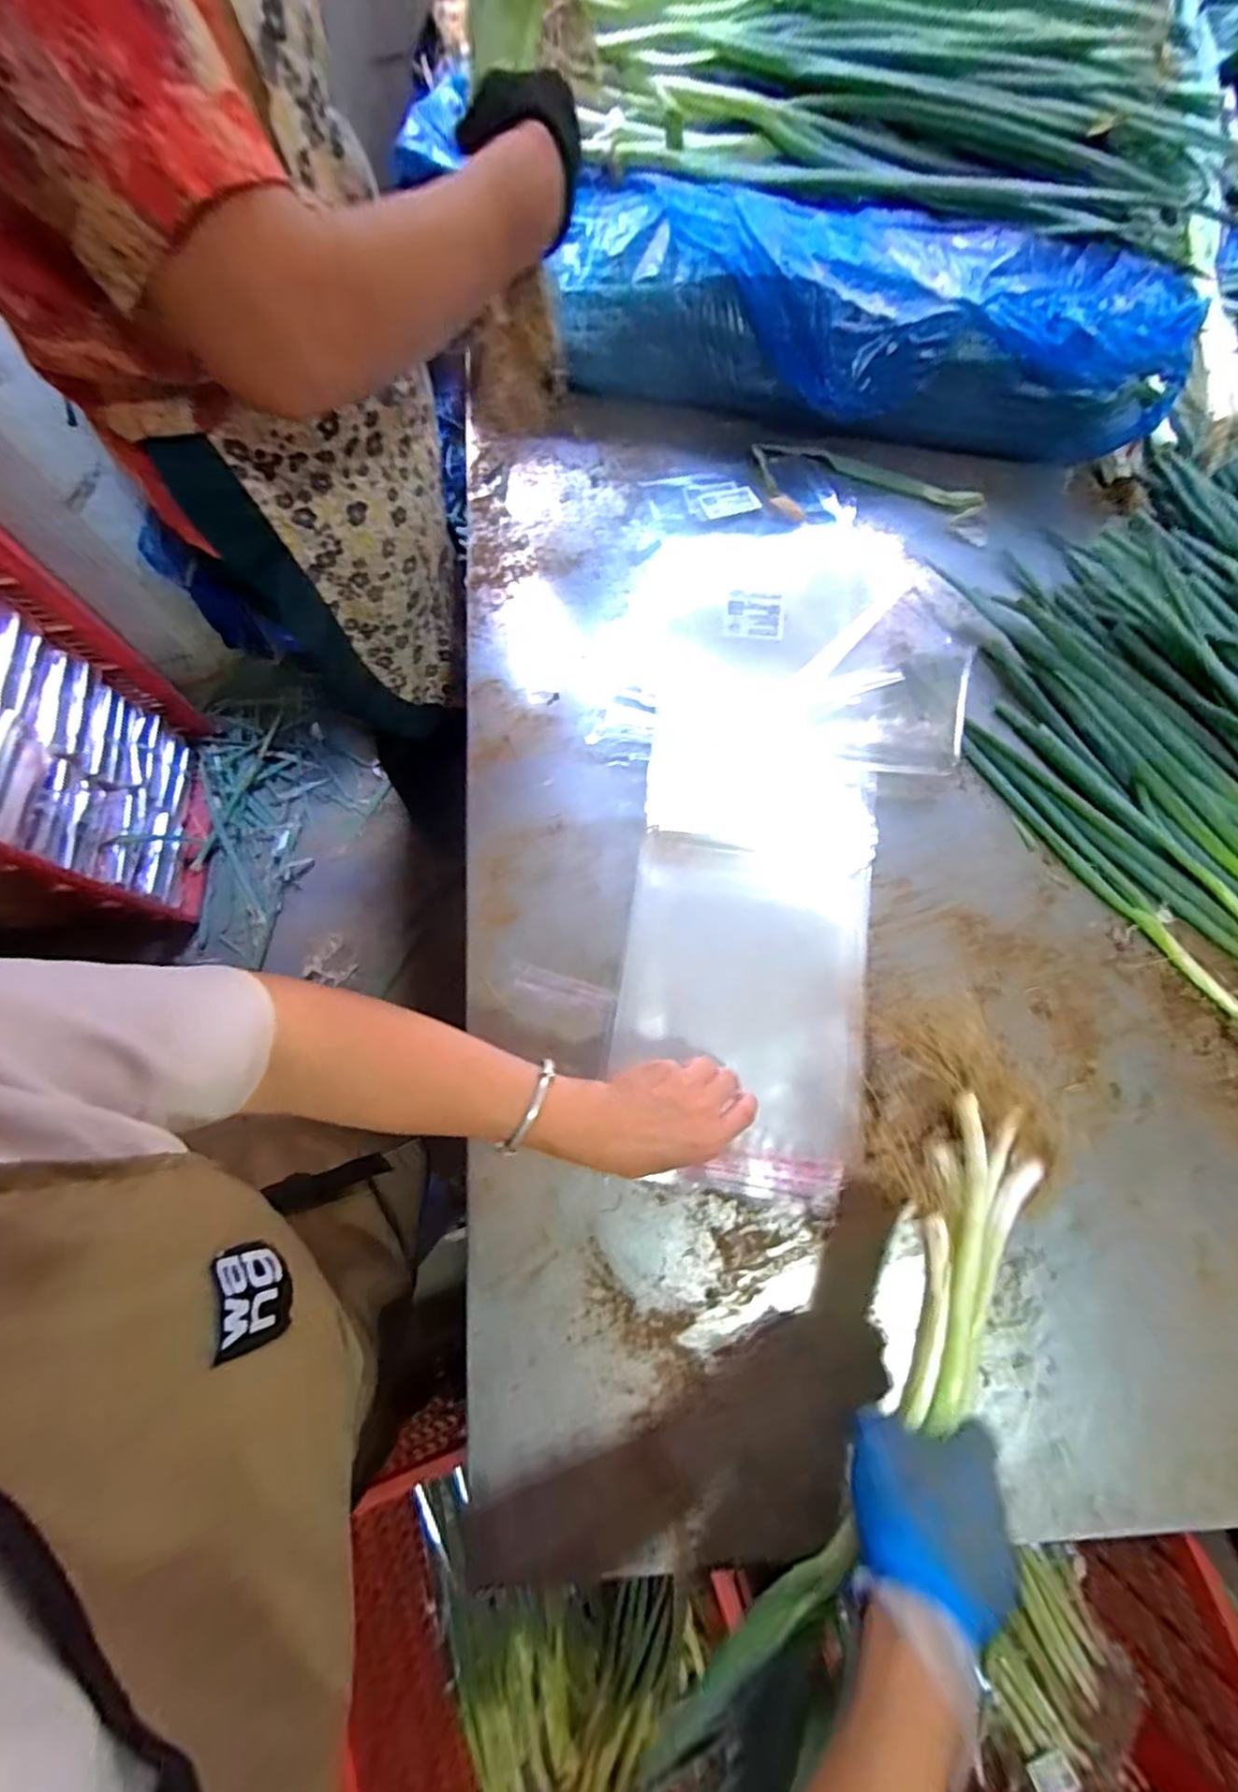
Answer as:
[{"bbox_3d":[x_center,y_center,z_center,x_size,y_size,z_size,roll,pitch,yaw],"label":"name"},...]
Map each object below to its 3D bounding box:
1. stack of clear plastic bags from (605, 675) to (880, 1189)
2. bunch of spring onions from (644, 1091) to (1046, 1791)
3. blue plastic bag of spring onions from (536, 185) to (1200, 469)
[{"bbox_3d":[0.113,0.015,0.566,0.199,0.019,0.440,5,76,7],"label":"stack of clear plastic bags"},{"bbox_3d":[0.154,0.354,0.403,0.063,0.059,0.466,28,84,8],"label":"bunch of spring onions"},{"bbox_3d":[0.257,-0.566,0.666,0.570,0.144,0.141,8,73,3],"label":"blue plastic bag of spring onions"}]

